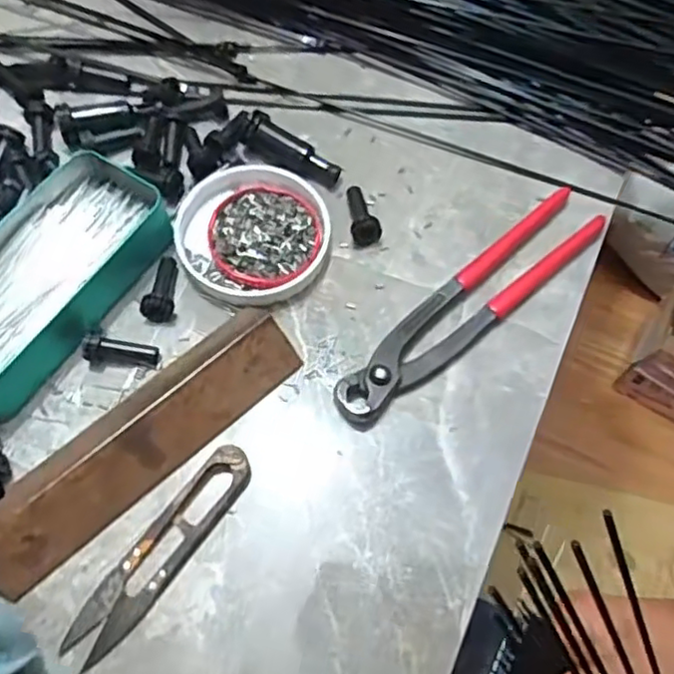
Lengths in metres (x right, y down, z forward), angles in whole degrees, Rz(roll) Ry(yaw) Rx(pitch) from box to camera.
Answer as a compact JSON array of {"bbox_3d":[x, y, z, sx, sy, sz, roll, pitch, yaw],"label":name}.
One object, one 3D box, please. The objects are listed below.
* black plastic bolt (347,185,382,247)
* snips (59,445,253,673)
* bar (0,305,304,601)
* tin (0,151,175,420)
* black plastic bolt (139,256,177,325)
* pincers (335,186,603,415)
[{"bbox_3d":[0.015,-0.076,0.399,0.017,0.020,0.040,-7,66,-6],"label":"black plastic bolt"},{"bbox_3d":[-0.084,0.103,0.319,0.024,0.010,0.116,37,69,13],"label":"snips"},{"bbox_3d":[-0.102,0.049,0.333,0.181,0.028,0.047,-40,73,-18],"label":"bar"},{"bbox_3d":[-0.160,-0.036,0.364,0.070,0.030,0.158,33,68,12],"label":"tin"},{"bbox_3d":[-0.101,-0.029,0.377,0.018,0.017,0.039,0,66,-3],"label":"black plastic bolt"},{"bbox_3d":[0.081,-0.021,0.380,0.200,0.016,0.037,-41,73,-18],"label":"pincers"}]

